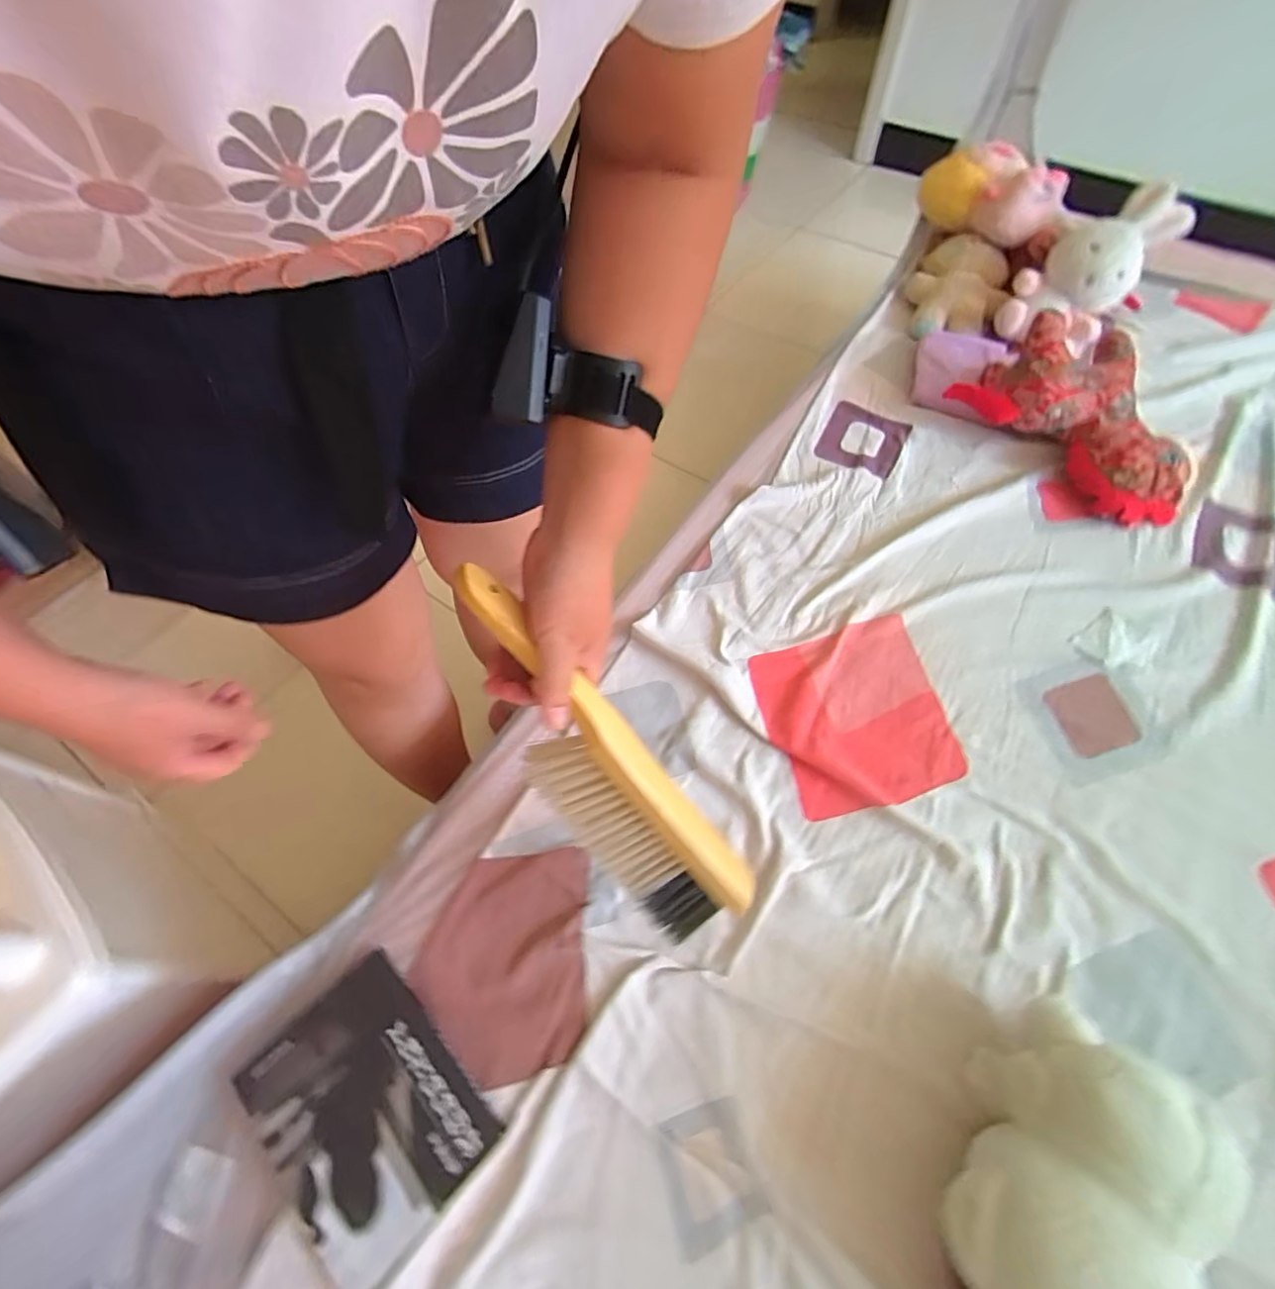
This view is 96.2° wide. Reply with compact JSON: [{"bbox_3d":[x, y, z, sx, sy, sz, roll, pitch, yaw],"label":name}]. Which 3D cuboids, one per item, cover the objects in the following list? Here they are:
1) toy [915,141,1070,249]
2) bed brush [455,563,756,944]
[{"bbox_3d":[0.596,-0.767,0.973,0.236,0.094,0.098,36,65,19],"label":"toy"},{"bbox_3d":[-0.034,0.090,0.414,0.316,0.090,0.026,53,29,-10],"label":"bed brush"}]

